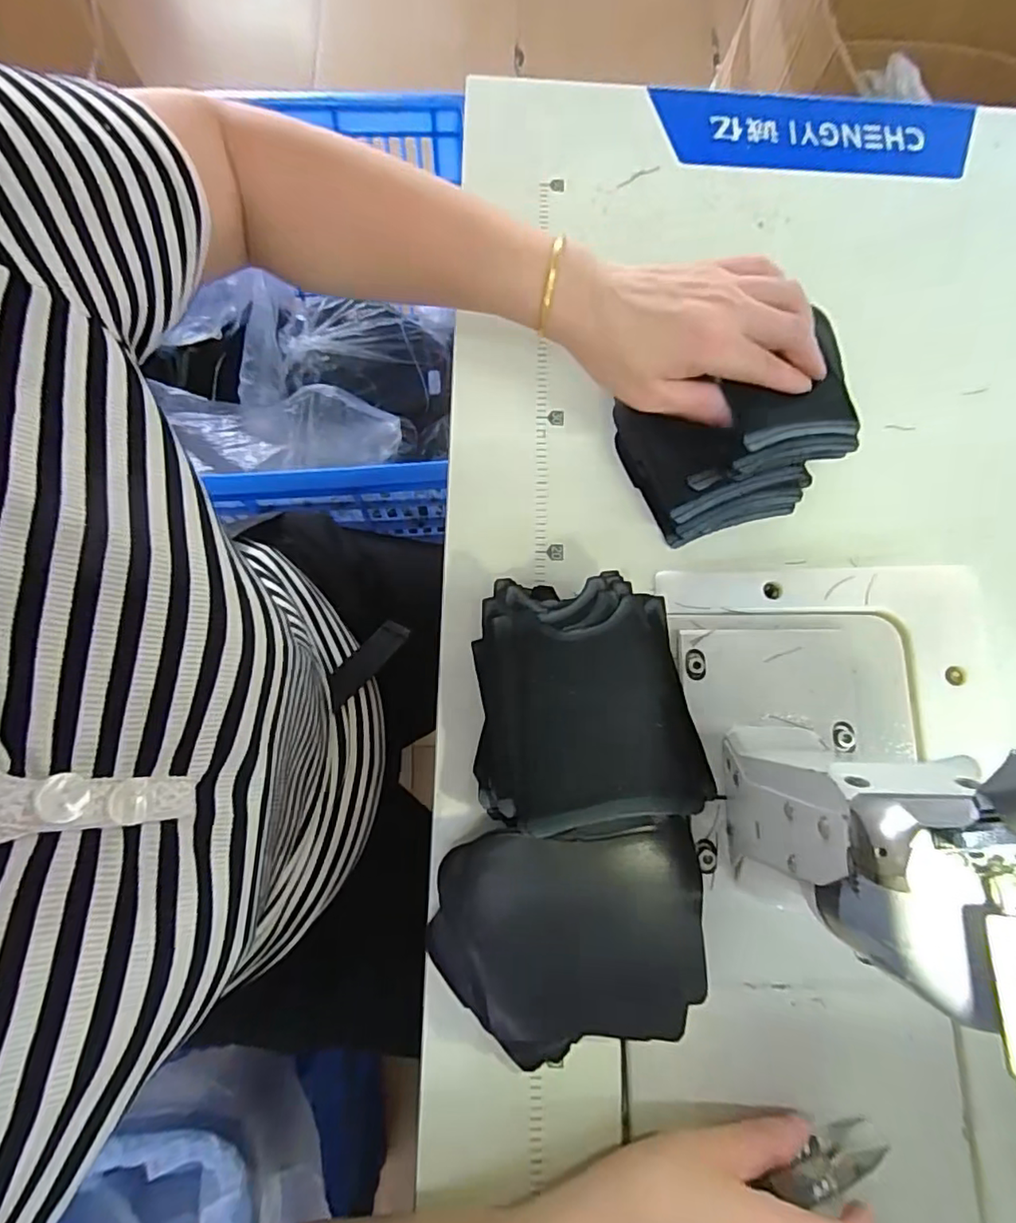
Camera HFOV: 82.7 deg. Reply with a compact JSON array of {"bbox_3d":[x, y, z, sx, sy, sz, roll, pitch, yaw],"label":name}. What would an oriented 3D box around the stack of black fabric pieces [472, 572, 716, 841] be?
[{"bbox_3d":[0.040,0.052,0.339,0.123,0.048,0.138,-9,78,0],"label":"stack of black fabric pieces"}]

